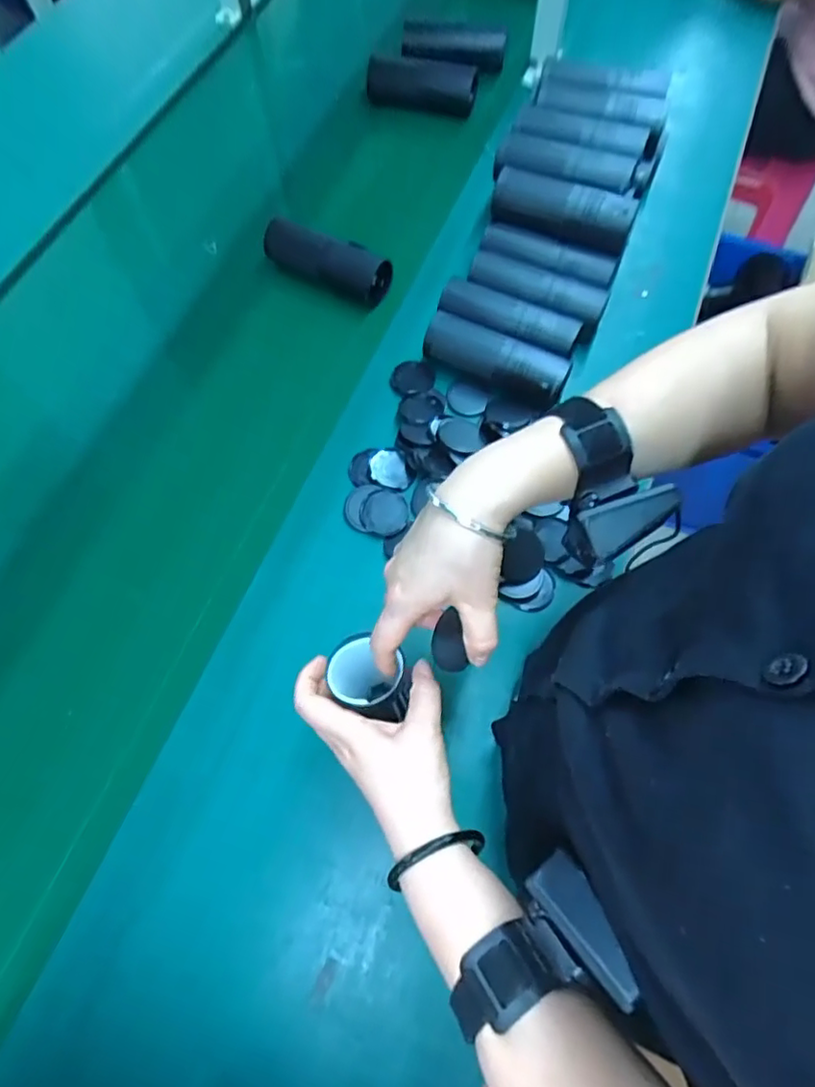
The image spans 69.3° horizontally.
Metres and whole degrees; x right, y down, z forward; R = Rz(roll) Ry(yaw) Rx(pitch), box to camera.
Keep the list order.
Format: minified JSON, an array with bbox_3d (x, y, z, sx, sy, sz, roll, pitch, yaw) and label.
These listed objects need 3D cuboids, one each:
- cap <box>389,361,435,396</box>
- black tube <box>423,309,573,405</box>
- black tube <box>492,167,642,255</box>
[{"bbox_3d":[0.006,-0.191,0.683,0.050,0.010,0.048,0,66,1],"label":"cap"},{"bbox_3d":[0.098,-0.207,0.663,0.165,0.040,0.049,27,70,12],"label":"black tube"},{"bbox_3d":[0.179,-0.394,0.690,0.167,0.043,0.054,26,69,12],"label":"black tube"}]

